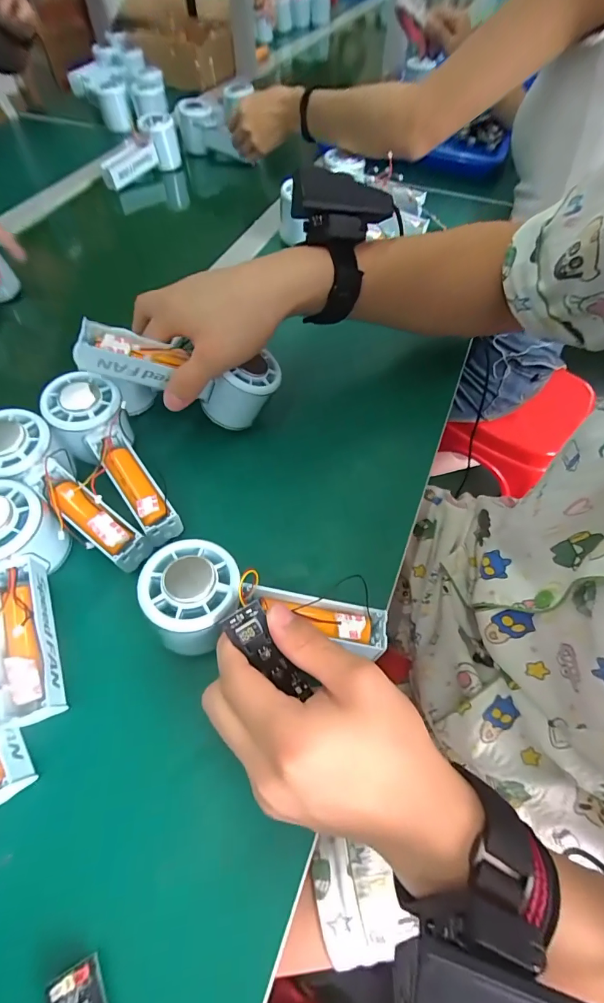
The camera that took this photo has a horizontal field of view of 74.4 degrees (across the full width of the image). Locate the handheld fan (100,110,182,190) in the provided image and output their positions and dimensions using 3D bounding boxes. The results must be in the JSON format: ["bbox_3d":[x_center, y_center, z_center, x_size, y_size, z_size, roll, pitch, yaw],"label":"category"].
[{"bbox_3d":[-0.255,-0.539,0.612,0.040,0.062,0.136,35,64,18],"label":"handheld fan"}]

